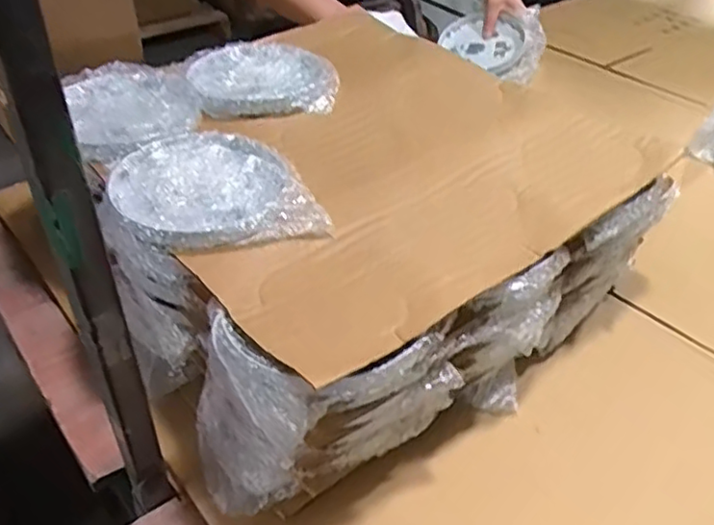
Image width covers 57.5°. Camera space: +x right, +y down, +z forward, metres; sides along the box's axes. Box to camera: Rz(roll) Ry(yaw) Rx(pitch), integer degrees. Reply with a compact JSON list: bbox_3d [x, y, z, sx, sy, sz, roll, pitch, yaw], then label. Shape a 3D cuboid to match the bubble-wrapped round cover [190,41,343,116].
[{"bbox_3d":[-0.093,-0.184,0.647,0.135,0.015,0.133,2,40,-1],"label":"bubble-wrapped round cover"}]

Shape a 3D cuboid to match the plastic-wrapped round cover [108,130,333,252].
[{"bbox_3d":[-0.116,-0.057,0.511,0.133,0.018,0.152,-19,44,-24],"label":"plastic-wrapped round cover"}]

